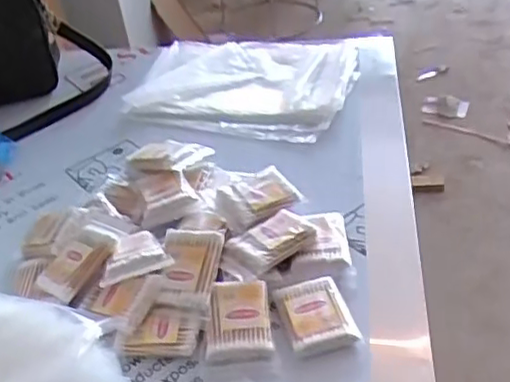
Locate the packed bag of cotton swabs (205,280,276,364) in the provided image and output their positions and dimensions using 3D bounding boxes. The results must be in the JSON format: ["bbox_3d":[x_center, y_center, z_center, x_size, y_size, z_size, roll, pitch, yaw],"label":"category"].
[{"bbox_3d":[-0.014,0.115,0.580,0.055,0.022,0.074,-3,51,-1],"label":"packed bag of cotton swabs"}]

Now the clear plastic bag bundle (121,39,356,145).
[{"bbox_3d":[-0.013,-0.155,0.941,0.304,0.037,0.256,6,39,17],"label":"clear plastic bag bundle"}]

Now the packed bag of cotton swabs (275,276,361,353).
[{"bbox_3d":[0.054,0.111,0.581,0.056,0.022,0.077,-12,38,-5],"label":"packed bag of cotton swabs"}]

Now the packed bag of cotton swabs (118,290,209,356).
[{"bbox_3d":[-0.080,0.118,0.577,0.072,0.018,0.052,1,48,9],"label":"packed bag of cotton swabs"}]

